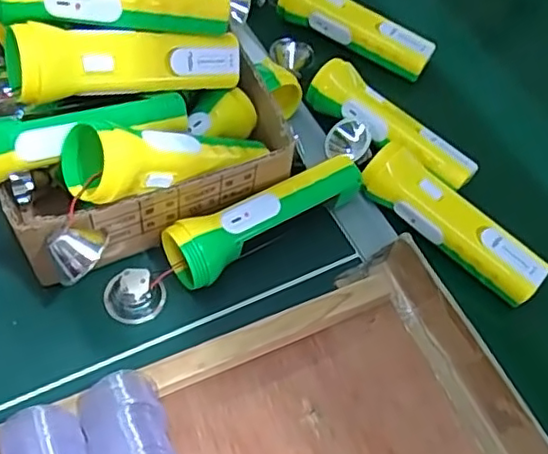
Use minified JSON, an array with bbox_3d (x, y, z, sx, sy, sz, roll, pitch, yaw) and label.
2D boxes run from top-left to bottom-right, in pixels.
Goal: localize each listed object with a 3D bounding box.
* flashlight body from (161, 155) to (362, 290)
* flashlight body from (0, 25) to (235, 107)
[{"bbox_3d":[-0.005,-0.010,0.478,0.169,0.040,0.045,-29,65,-20],"label":"flashlight body"},{"bbox_3d":[-0.099,-0.114,0.437,0.165,0.047,0.043,-8,59,-25],"label":"flashlight body"}]

